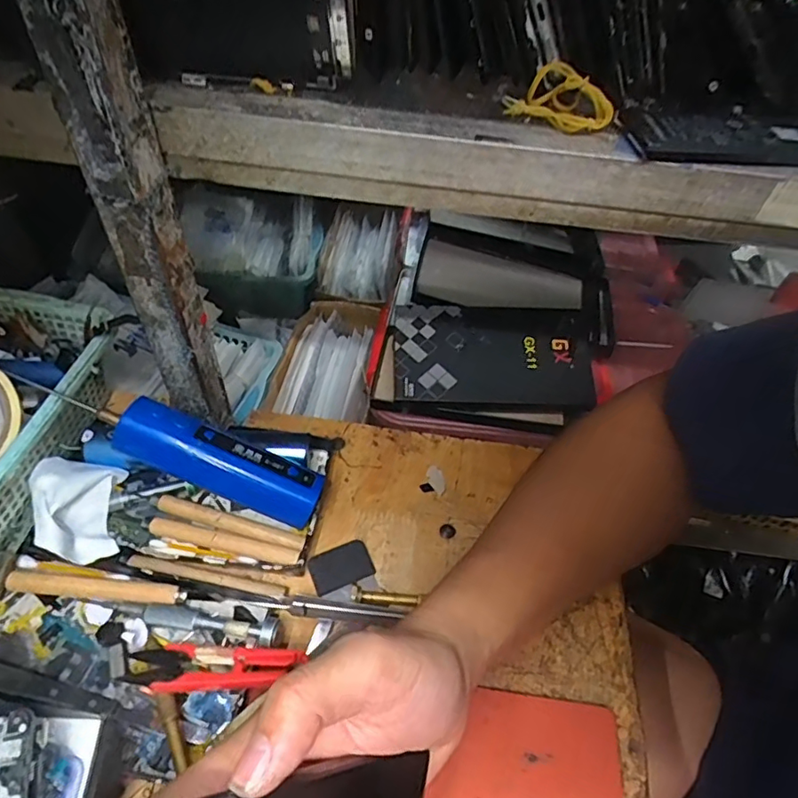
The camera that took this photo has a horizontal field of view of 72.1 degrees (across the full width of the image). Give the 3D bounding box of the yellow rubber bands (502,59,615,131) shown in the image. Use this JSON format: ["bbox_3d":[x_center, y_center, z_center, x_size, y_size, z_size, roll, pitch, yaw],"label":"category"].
[{"bbox_3d":[0.083,-0.153,0.276,0.031,0.022,0.050,-34,59,-29],"label":"yellow rubber bands"}]

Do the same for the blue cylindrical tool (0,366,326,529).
[{"bbox_3d":[-0.142,0.027,0.352,0.193,0.027,0.033,25,49,-6],"label":"blue cylindrical tool"}]

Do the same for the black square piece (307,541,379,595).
[{"bbox_3d":[-0.038,0.109,0.360,0.040,0.004,0.026,-18,53,-19],"label":"black square piece"}]

